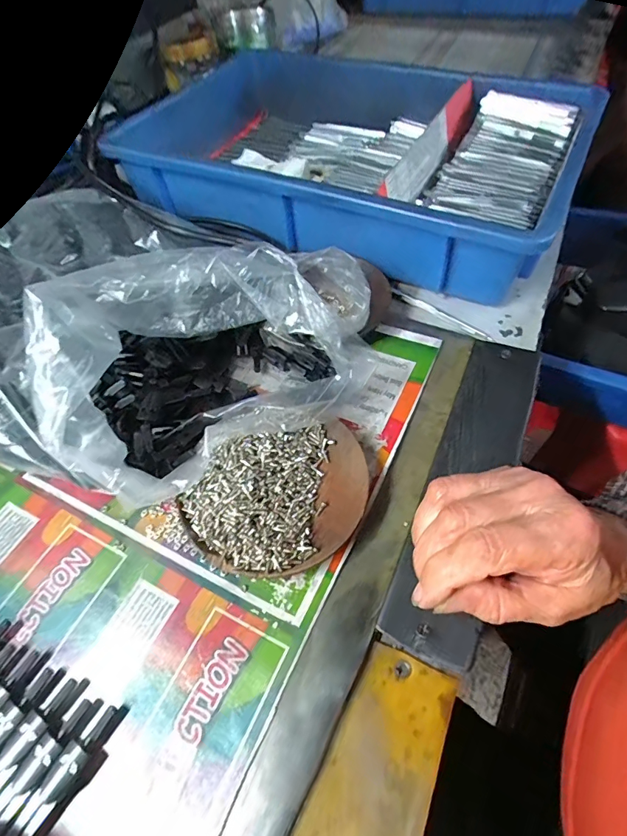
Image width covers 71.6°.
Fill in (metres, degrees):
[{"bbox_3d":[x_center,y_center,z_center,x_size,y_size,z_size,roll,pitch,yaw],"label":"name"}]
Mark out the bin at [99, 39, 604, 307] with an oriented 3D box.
[{"bbox_3d":[0.013,-0.294,0.473,0.480,0.078,0.291,24,59,19],"label":"bin"}]

